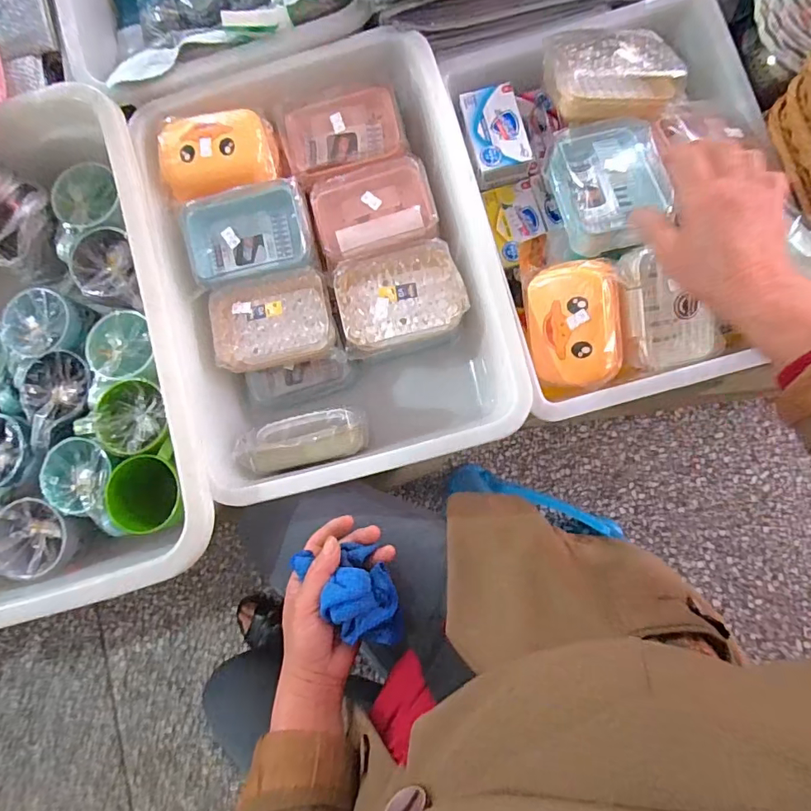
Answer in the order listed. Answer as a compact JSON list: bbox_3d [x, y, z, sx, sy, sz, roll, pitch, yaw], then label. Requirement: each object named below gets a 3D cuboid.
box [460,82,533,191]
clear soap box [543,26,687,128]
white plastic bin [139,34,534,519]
[{"bbox_3d":[0.106,-0.306,0.558,0.070,0.037,0.112,-12,84,4],"label":"box"},{"bbox_3d":[0.222,-0.355,0.510,0.137,0.036,0.100,-5,84,4],"label":"clear soap box"},{"bbox_3d":[-0.081,-0.154,0.569,0.340,0.131,0.463,-16,84,3],"label":"white plastic bin"}]

